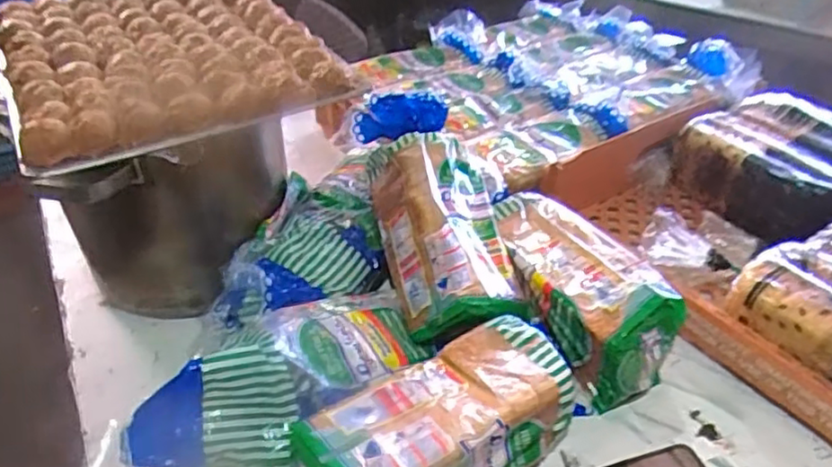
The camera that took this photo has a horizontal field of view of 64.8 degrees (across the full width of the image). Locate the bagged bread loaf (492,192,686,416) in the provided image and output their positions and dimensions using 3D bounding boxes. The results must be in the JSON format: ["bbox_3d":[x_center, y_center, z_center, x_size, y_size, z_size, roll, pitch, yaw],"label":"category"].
[{"bbox_3d":[0.179,0.064,0.776,0.136,0.109,0.270,-15,40,-17],"label":"bagged bread loaf"}]

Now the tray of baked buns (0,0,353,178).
[{"bbox_3d":[-0.291,-0.210,0.736,0.308,0.038,0.426,-21,42,-23],"label":"tray of baked buns"}]

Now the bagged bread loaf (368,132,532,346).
[{"bbox_3d":[0.025,0.009,0.805,0.102,0.133,0.267,19,43,-43],"label":"bagged bread loaf"}]

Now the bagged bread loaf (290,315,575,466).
[{"bbox_3d":[0.024,0.195,0.625,0.271,0.114,0.119,-24,43,-26],"label":"bagged bread loaf"}]

